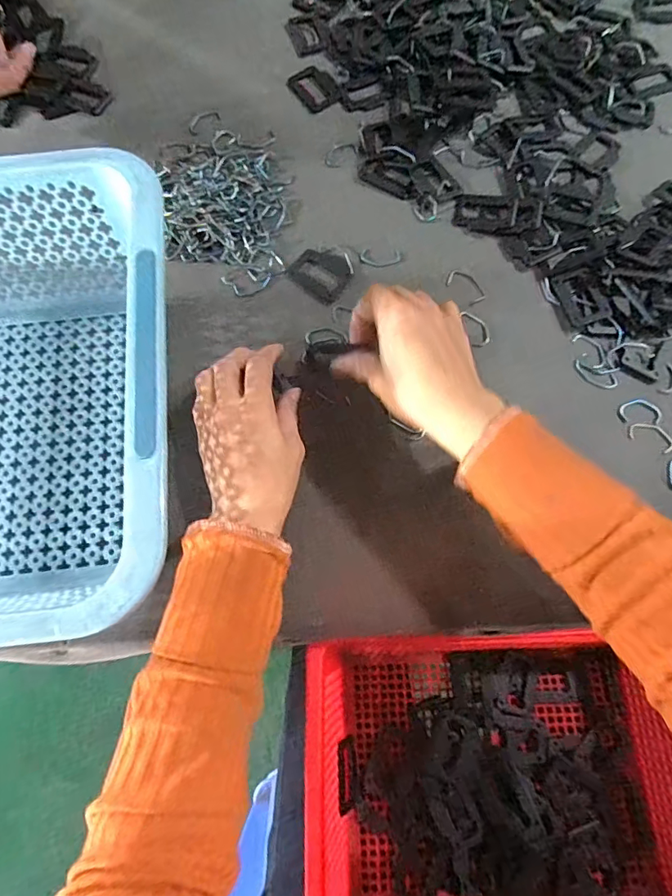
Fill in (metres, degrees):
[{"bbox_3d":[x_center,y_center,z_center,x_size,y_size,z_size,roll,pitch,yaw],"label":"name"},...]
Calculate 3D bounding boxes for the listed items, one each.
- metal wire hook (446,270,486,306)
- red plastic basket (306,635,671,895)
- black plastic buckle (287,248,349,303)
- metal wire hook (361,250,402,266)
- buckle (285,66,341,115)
[{"bbox_3d":[0.109,-0.136,0.413,0.022,0.004,0.038,-31,70,-15],"label":"metal wire hook"},{"bbox_3d":[0.125,0.258,0.367,0.283,0.099,0.186,-1,73,0],"label":"red plastic basket"},{"bbox_3d":[-0.011,-0.149,0.417,0.051,0.004,0.042,42,78,12],"label":"black plastic buckle"},{"bbox_3d":[0.039,-0.164,0.423,0.034,0.004,0.017,2,73,1],"label":"metal wire hook"},{"bbox_3d":[-0.021,-0.353,0.483,0.040,0.005,0.051,-33,76,-9],"label":"buckle"}]

